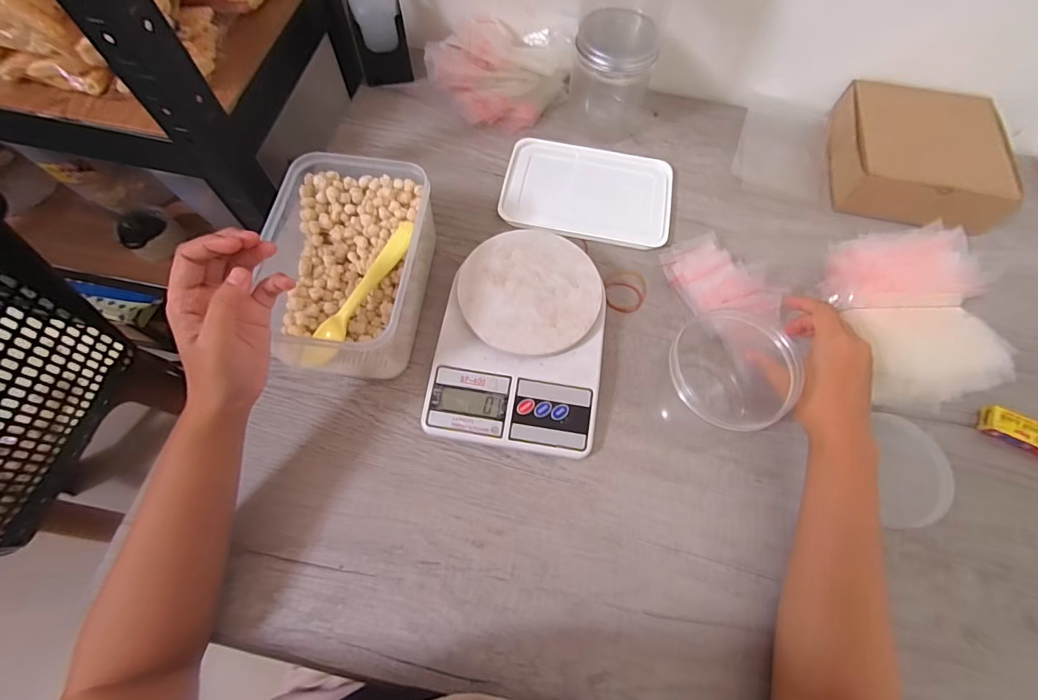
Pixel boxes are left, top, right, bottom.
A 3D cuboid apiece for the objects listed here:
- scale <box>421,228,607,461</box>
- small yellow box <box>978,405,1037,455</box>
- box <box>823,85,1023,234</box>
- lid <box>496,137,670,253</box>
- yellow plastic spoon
[{"bbox_3d":[0.003,-0.014,0.427,0.150,0.038,0.208,8,68,2],"label":"scale"},{"bbox_3d":[0.470,0.079,0.411,0.092,0.013,0.027,26,69,9],"label":"small yellow box"},{"bbox_3d":[0.444,-0.215,0.506,0.157,0.050,0.173,15,68,5],"label":"box"},{"bbox_3d":[0.079,-0.184,0.520,0.188,0.010,0.133,10,68,3],"label":"lid"},{"bbox_3d":[-0.146,-0.051,0.417,0.029,0.013,0.156,35,88,13],"label":"yellow plastic spoon"}]

